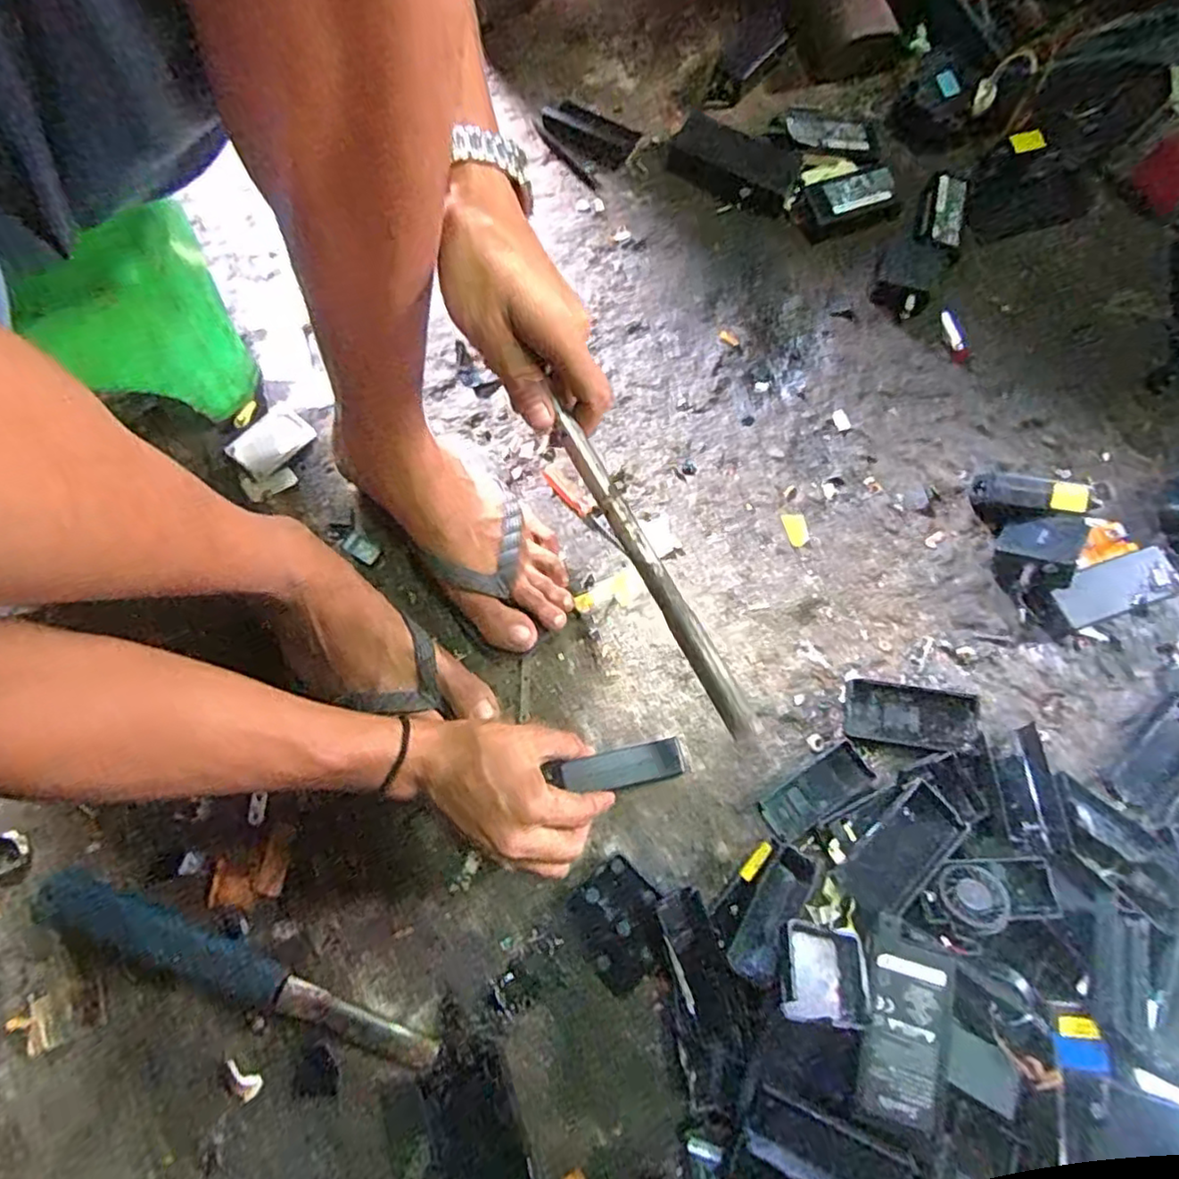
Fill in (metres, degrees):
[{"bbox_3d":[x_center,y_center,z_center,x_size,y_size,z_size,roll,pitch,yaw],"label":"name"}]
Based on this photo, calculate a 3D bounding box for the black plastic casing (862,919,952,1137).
[{"bbox_3d":[0.197,0.269,0.405,0.049,0.018,0.108,6,70,19],"label":"black plastic casing"}]

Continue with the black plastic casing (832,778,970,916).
[{"bbox_3d":[0.227,0.190,0.469,0.102,0.014,0.047,-38,78,-11],"label":"black plastic casing"}]

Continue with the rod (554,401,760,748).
[{"bbox_3d":[0.034,-0.012,0.366,0.014,0.010,0.206,-28,77,-9],"label":"rod"}]

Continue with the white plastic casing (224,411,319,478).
[{"bbox_3d":[-0.276,-0.129,0.561,0.038,0.019,0.065,39,77,10],"label":"white plastic casing"}]

